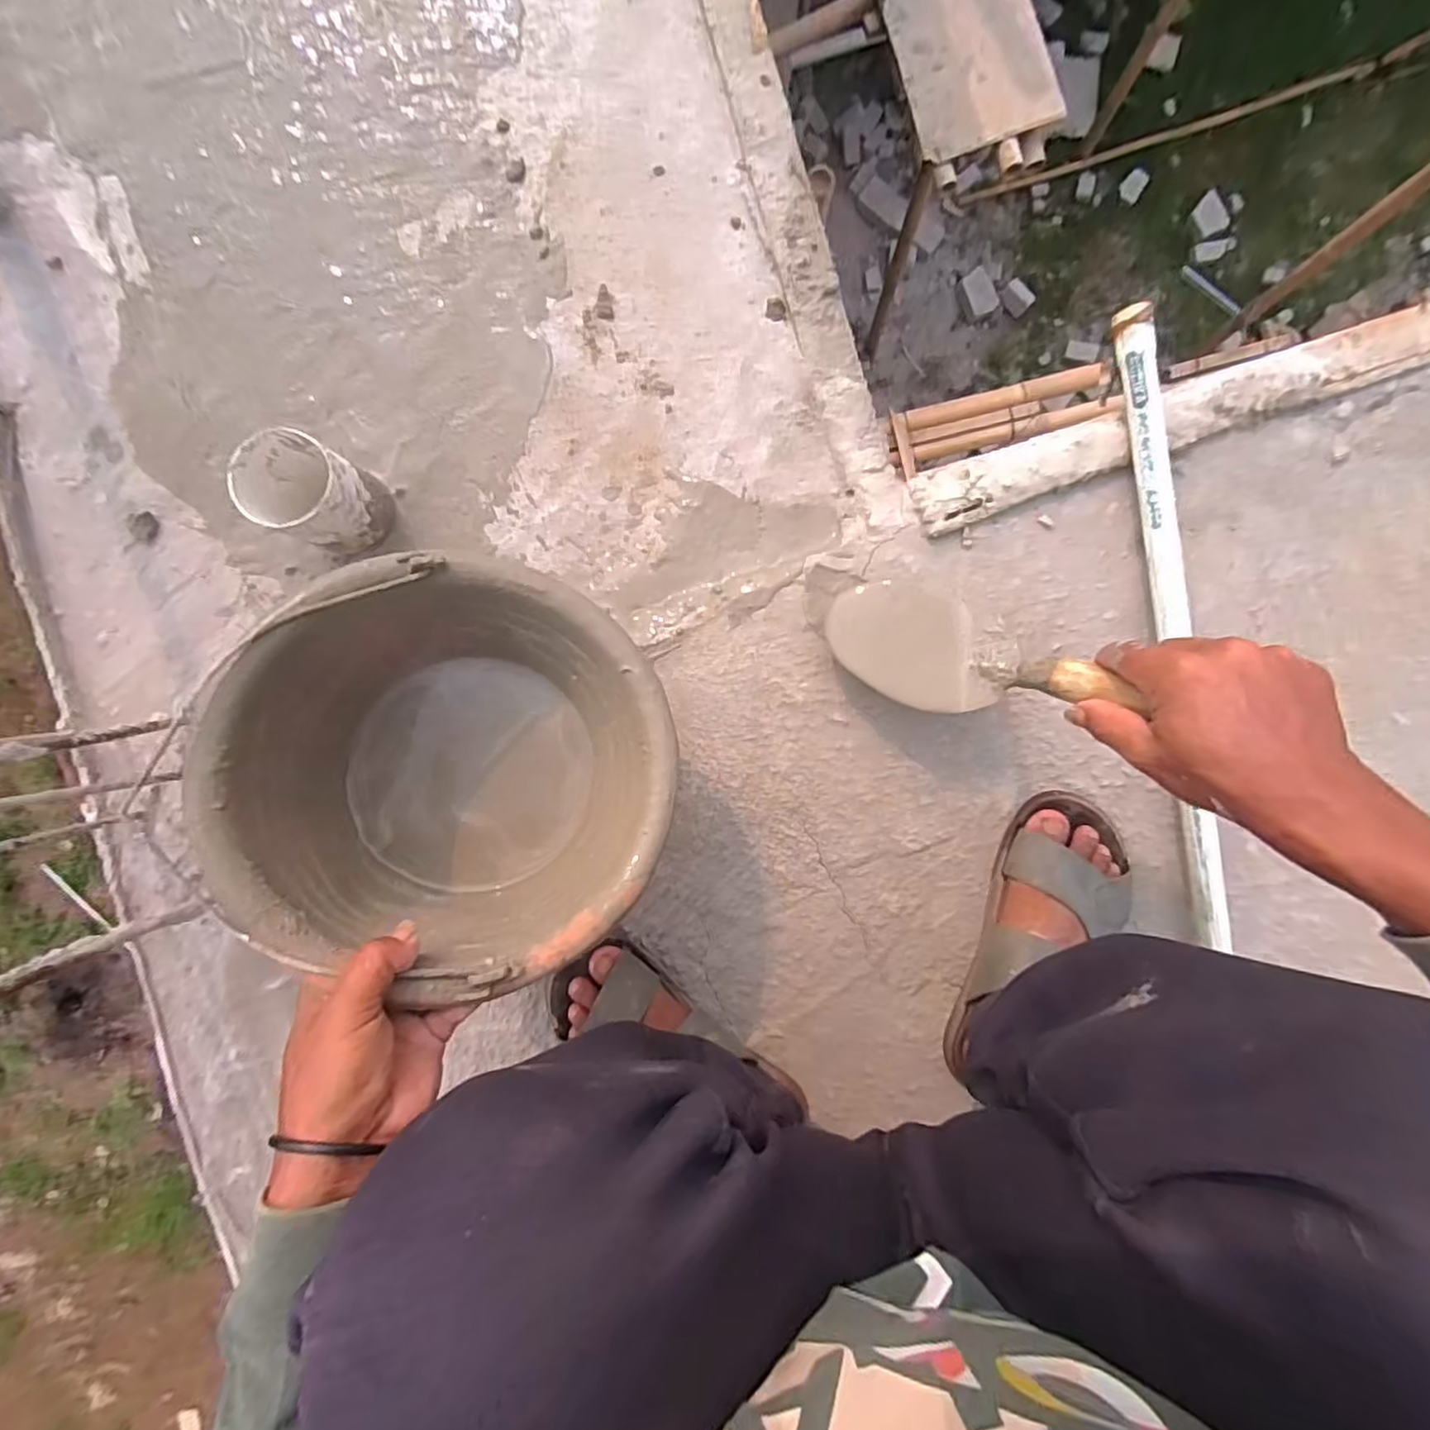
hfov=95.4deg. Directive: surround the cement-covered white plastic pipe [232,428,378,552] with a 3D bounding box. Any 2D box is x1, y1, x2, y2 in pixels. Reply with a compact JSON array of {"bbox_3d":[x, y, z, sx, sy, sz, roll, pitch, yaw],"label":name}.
[{"bbox_3d":[-0.322,-0.178,0.531,0.084,0.093,0.075,27,93,0],"label":"cement-covered white plastic pipe"}]

